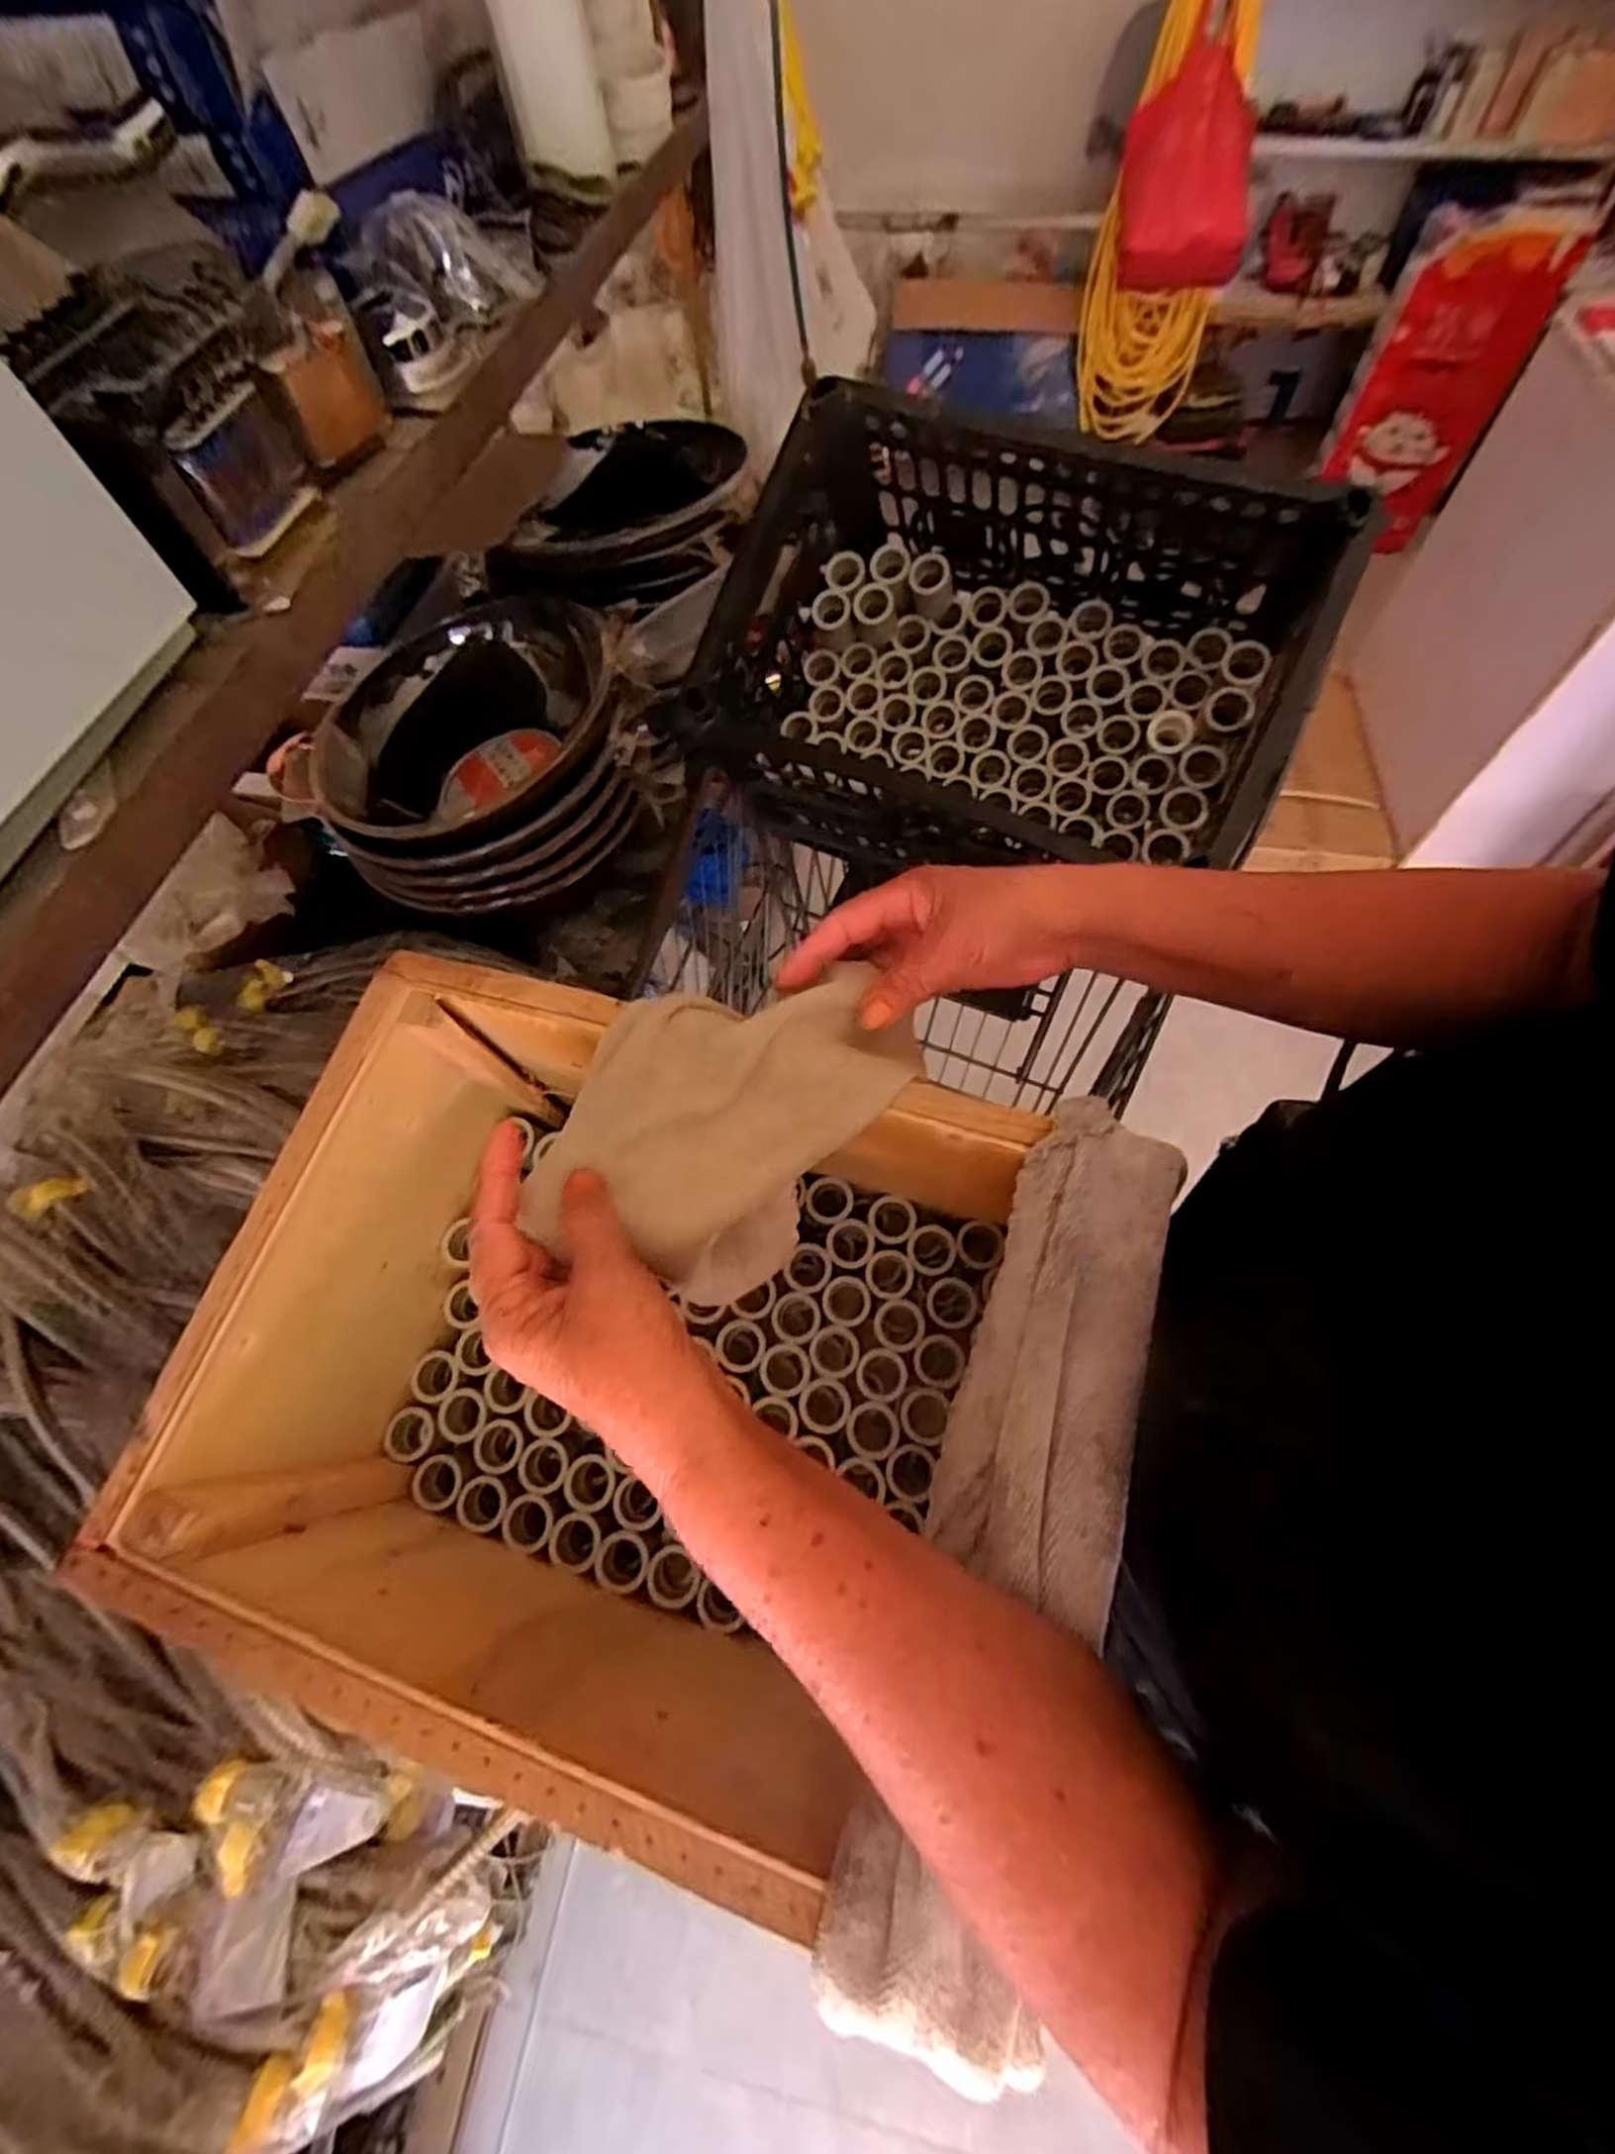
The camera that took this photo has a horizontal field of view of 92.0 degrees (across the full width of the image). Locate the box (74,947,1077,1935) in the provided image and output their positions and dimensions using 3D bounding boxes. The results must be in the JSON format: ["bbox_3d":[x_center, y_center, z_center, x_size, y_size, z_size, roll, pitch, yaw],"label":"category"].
[{"bbox_3d":[-0.095,0.154,0.416,0.342,0.219,0.304,15,62,10],"label":"box"}]

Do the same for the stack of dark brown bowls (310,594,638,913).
[{"bbox_3d":[-0.367,-0.365,0.879,0.353,0.148,0.298,-37,66,-17],"label":"stack of dark brown bowls"}]

